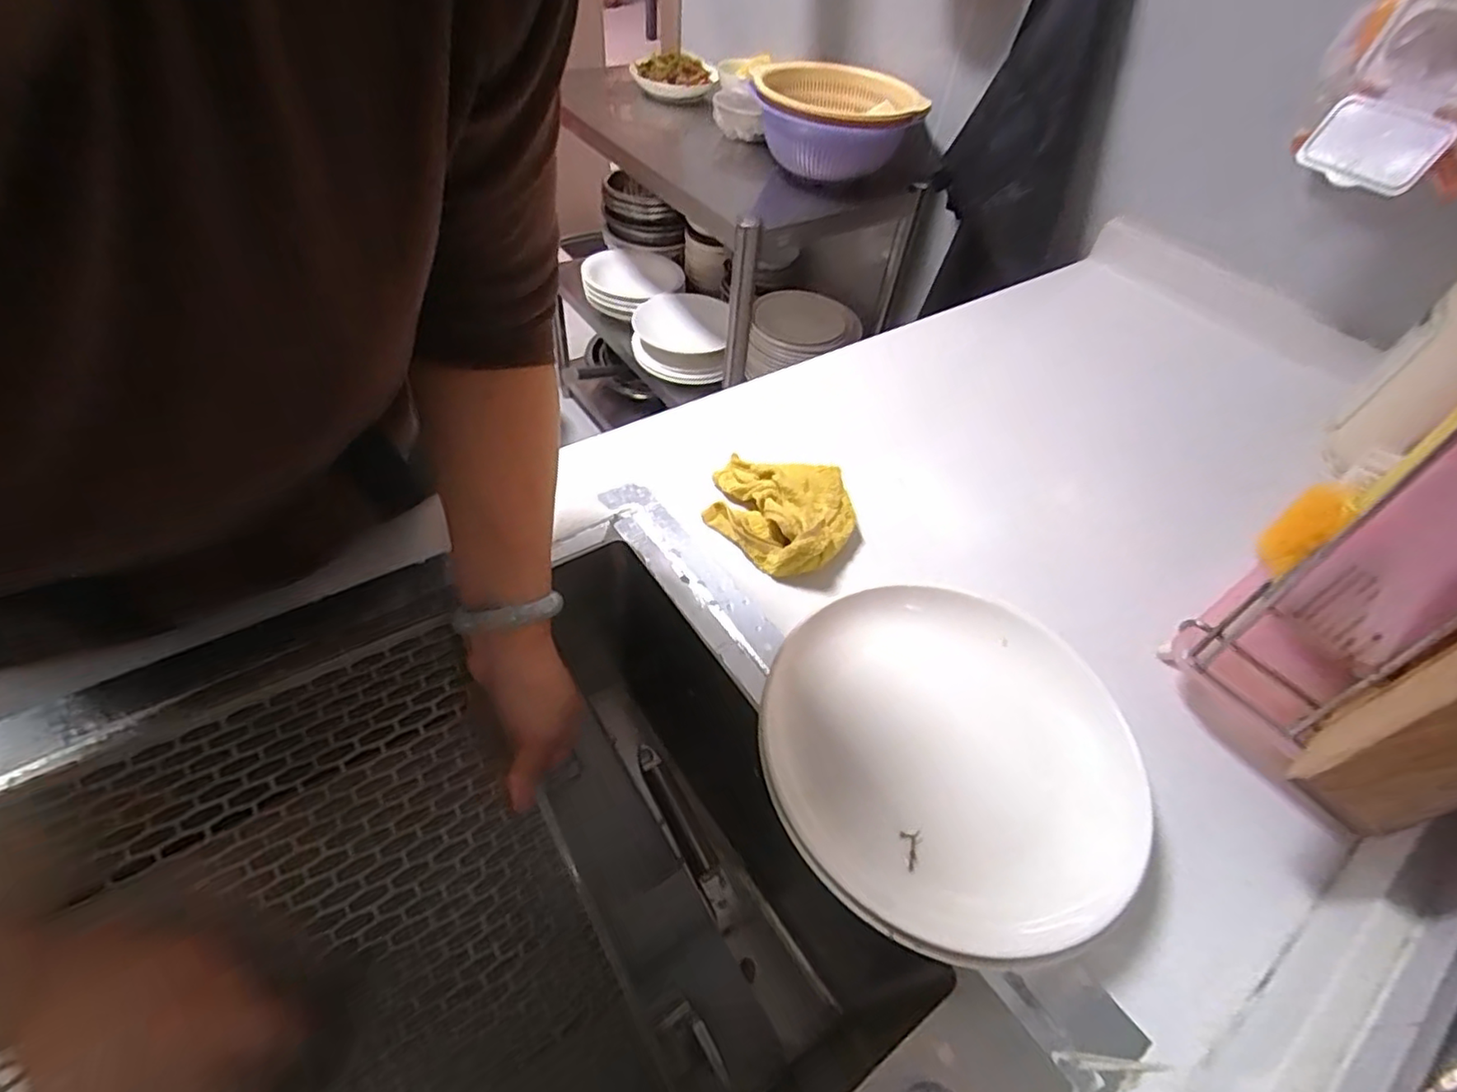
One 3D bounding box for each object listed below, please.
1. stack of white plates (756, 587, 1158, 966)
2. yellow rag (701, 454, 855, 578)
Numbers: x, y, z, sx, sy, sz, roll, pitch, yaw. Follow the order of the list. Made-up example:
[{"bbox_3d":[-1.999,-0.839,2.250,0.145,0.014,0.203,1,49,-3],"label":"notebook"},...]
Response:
[{"bbox_3d":[0.129,0.127,0.396,0.212,0.047,0.210,-24,55,-24],"label":"stack of white plates"},{"bbox_3d":[0.039,-0.030,0.526,0.122,0.044,0.105,17,49,9],"label":"yellow rag"}]

